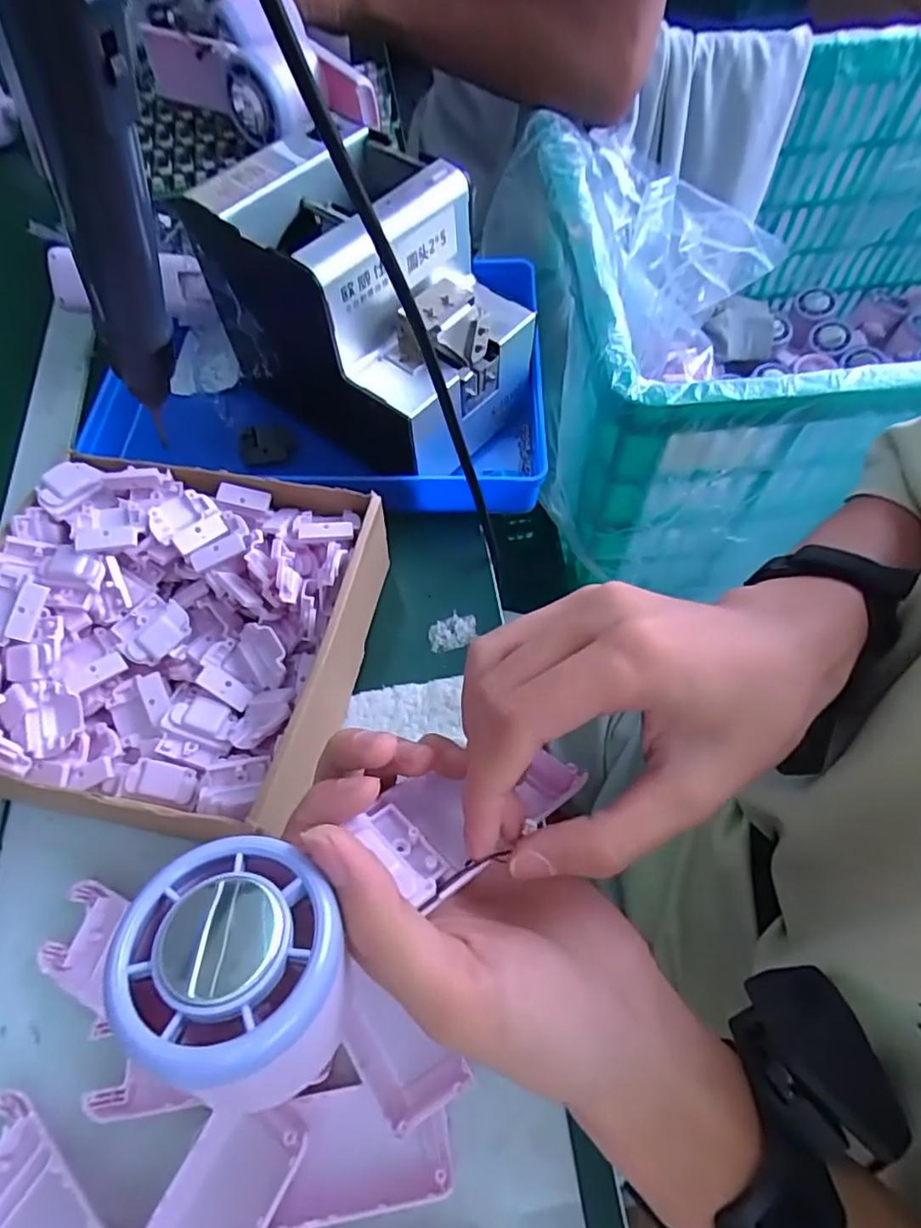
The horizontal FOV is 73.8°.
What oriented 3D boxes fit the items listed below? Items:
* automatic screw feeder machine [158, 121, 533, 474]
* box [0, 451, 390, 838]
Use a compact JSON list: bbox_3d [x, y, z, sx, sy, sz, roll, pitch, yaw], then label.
[{"bbox_3d":[-0.059,-0.194,0.403,0.181,0.136,0.143,37,69,18],"label":"automatic screw feeder machine"},{"bbox_3d":[-0.160,0.013,0.347,0.212,0.069,0.197,10,63,6],"label":"box"}]

